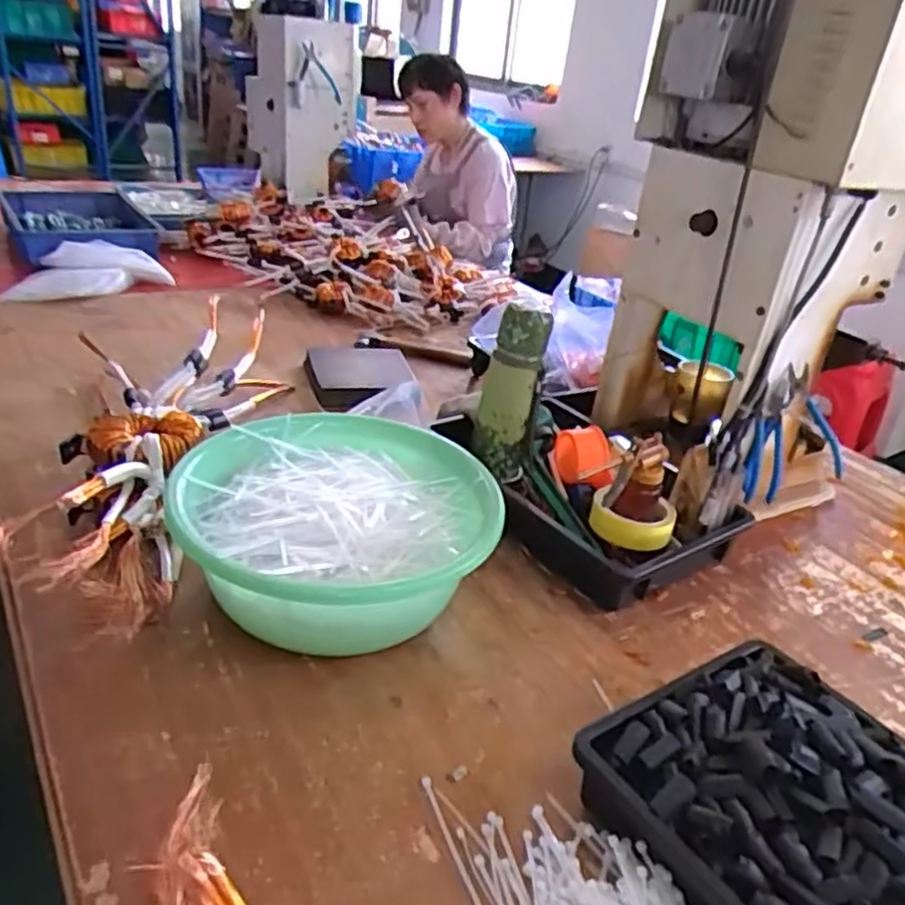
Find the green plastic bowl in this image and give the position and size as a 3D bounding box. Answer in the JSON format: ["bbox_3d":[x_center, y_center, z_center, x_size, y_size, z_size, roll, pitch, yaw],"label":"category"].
[{"bbox_3d":[-0.109,0.075,0.740,0.293,0.103,0.301,5,27,-3],"label":"green plastic bowl"}]

